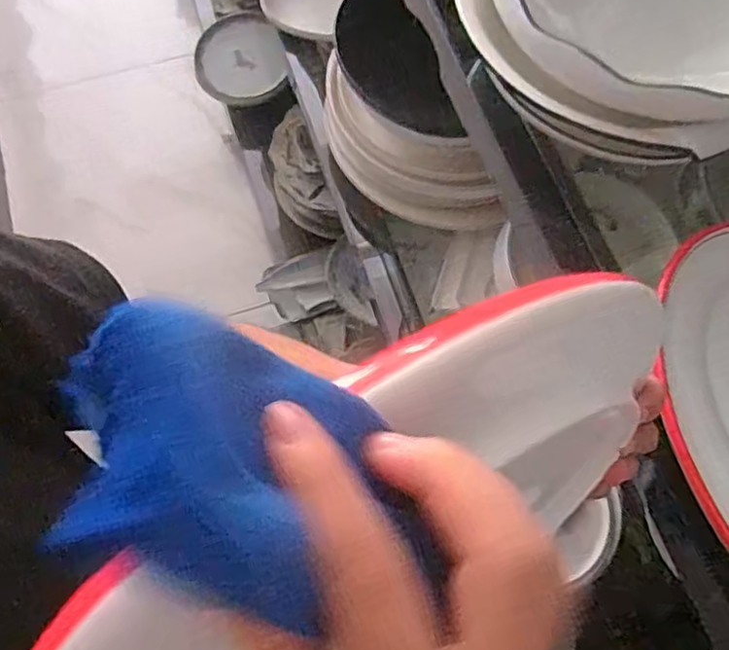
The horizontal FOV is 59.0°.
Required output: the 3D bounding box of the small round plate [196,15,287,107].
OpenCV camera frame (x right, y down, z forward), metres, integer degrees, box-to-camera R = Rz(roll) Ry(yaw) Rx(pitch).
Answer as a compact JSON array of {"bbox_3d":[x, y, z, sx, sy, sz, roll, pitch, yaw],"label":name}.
[{"bbox_3d":[-0.309,-0.634,1.560,0.207,0.046,0.234,-19,97,22],"label":"small round plate"}]

